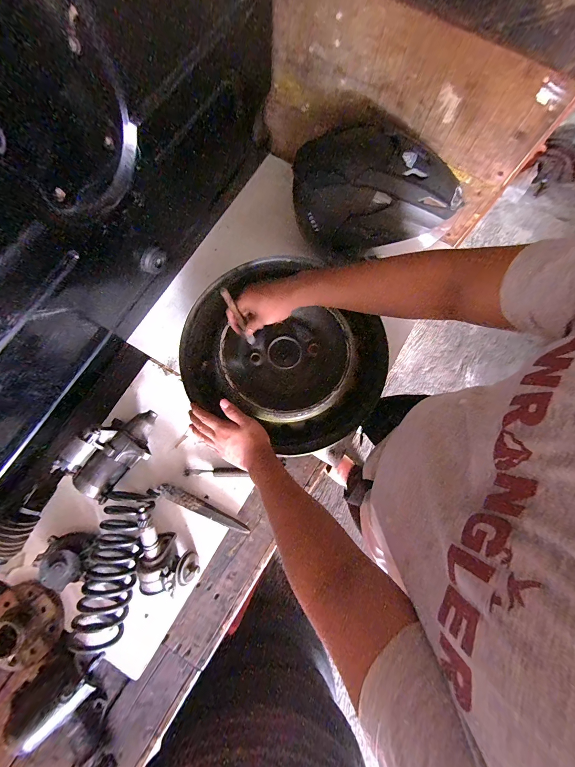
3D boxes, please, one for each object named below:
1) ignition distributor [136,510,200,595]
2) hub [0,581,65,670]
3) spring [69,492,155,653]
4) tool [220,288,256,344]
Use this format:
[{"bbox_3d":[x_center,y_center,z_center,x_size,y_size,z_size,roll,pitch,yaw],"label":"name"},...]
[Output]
[{"bbox_3d":[-0.250,0.329,0.587,0.096,0.089,0.158,-40,80,-9],"label":"ignition distributor"},{"bbox_3d":[-0.502,0.458,0.576,0.131,0.062,0.142,-28,78,-6],"label":"hub"},{"bbox_3d":[-0.333,0.350,0.583,0.093,0.087,0.267,11,77,3],"label":"spring"},{"bbox_3d":[-0.080,-0.107,0.514,0.015,0.158,0.012,5,71,11],"label":"tool"}]

